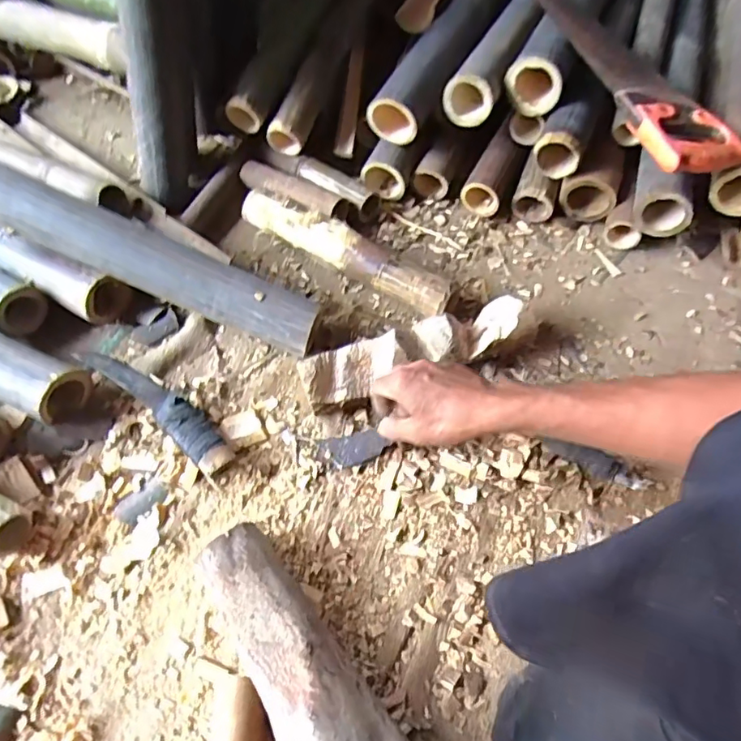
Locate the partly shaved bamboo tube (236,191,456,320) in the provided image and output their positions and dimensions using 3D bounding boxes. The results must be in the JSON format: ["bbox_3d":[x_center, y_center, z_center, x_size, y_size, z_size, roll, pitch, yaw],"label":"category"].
[{"bbox_3d":[-0.039,-0.173,0.785,0.352,0.054,0.056,31,64,17],"label":"partly shaved bamboo tube"}]

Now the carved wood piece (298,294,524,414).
[{"bbox_3d":[0.056,-0.027,0.684,0.289,0.047,0.077,-19,61,-9],"label":"carved wood piece"}]

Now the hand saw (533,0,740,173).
[{"bbox_3d":[0.341,-0.455,0.779,0.112,0.047,0.499,-15,60,-9],"label":"hand saw"}]

